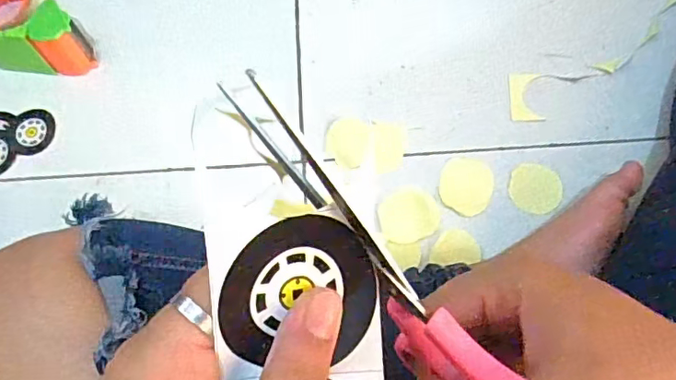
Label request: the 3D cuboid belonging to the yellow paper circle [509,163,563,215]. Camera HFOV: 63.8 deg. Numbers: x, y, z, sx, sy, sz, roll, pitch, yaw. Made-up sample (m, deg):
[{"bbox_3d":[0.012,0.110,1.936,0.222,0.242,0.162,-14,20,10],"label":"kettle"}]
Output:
[{"bbox_3d":[0.183,-0.002,0.501,0.047,0.006,0.049,-2,72,2],"label":"yellow paper circle"}]

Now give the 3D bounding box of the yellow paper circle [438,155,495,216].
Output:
[{"bbox_3d":[0.119,-0.006,0.505,0.049,0.004,0.054,26,75,10],"label":"yellow paper circle"}]

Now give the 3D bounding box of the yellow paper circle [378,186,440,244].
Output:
[{"bbox_3d":[0.064,0.021,0.494,0.053,0.004,0.051,-1,72,2],"label":"yellow paper circle"}]

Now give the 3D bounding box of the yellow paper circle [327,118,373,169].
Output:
[{"bbox_3d":[0.011,-0.046,0.518,0.041,0.004,0.048,11,73,6],"label":"yellow paper circle"}]

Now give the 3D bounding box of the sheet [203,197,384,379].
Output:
[{"bbox_3d":[-0.010,0.059,0.159,0.047,0.011,0.113,-5,90,-14],"label":"sheet"}]

